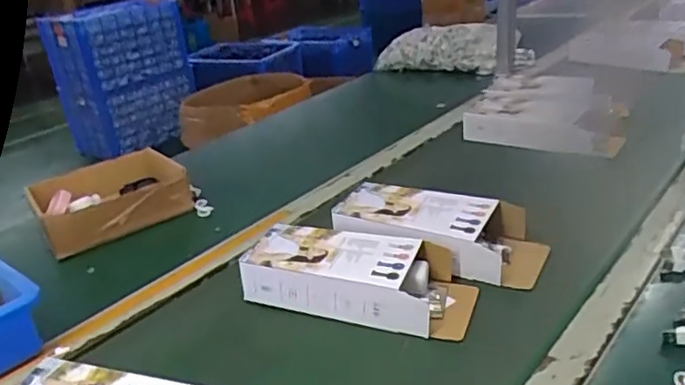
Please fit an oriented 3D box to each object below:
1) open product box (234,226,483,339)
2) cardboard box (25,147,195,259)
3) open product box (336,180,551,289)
[{"bbox_3d":[0.016,0.087,0.673,0.252,0.054,0.110,2,26,24],"label":"open product box"},{"bbox_3d":[-0.360,0.004,0.934,0.204,0.061,0.198,-20,32,-24],"label":"cardboard box"},{"bbox_3d":[0.120,0.044,0.744,0.252,0.062,0.109,6,26,27],"label":"open product box"}]

